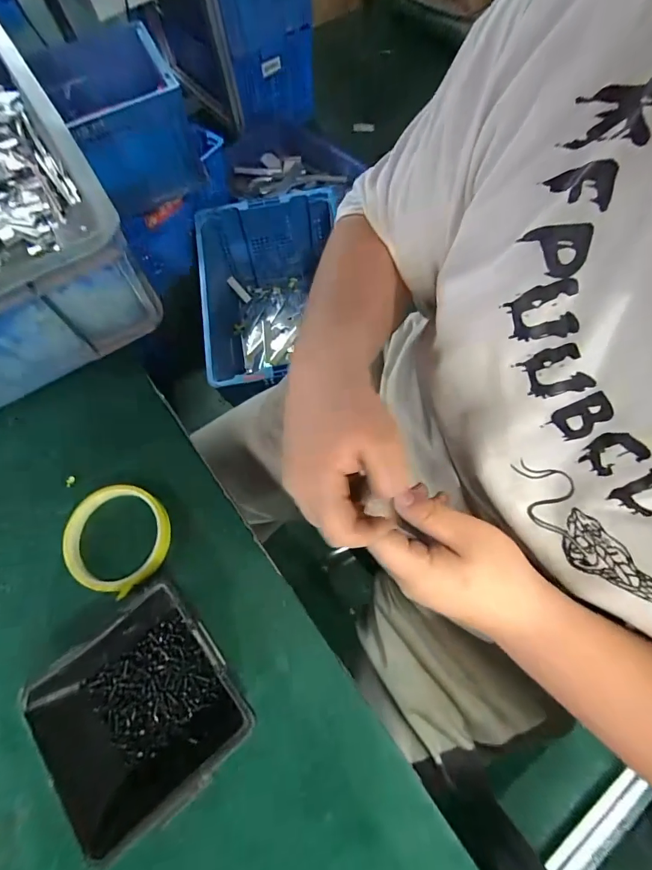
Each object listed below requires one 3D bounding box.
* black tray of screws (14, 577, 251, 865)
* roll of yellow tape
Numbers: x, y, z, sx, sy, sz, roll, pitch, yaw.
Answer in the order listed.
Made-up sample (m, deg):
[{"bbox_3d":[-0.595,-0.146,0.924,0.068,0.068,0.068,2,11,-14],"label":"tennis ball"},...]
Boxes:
[{"bbox_3d":[-0.126,0.192,0.277,0.127,0.061,0.115,-41,72,-12],"label":"black tray of screws"},{"bbox_3d":[-0.184,0.089,0.346,0.086,0.016,0.091,-1,68,3],"label":"roll of yellow tape"}]

